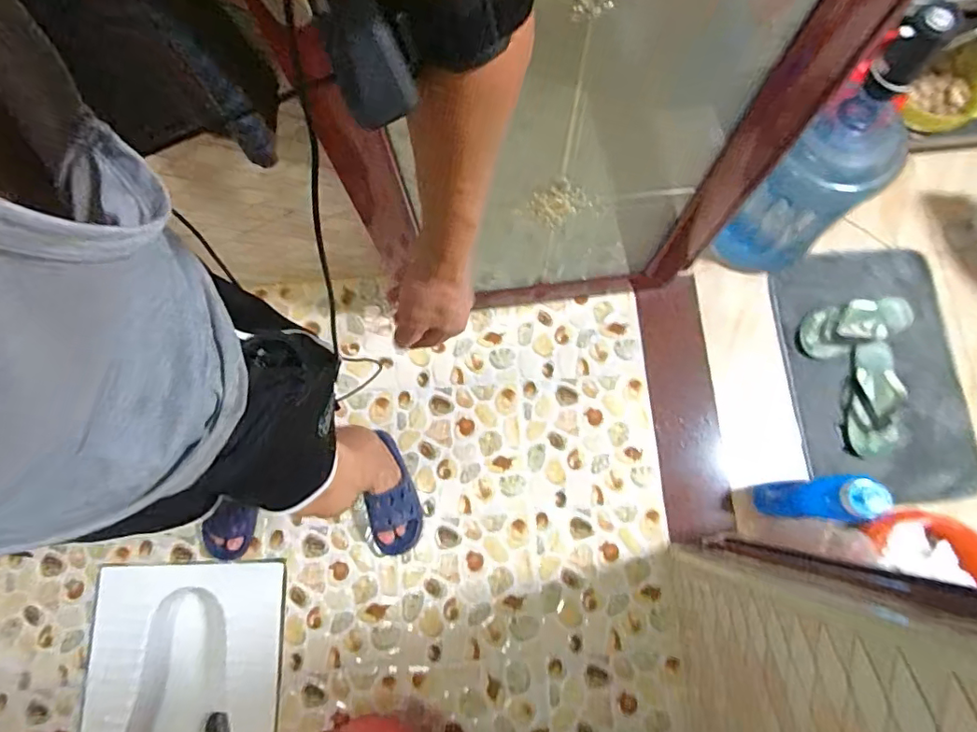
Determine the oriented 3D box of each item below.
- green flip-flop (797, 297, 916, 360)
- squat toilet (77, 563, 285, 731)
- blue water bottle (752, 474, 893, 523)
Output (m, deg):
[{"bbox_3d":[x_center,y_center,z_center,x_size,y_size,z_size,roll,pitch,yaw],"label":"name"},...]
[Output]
[{"bbox_3d":[0.867,-0.101,1.264,0.263,0.041,0.110,-21,76,-3],"label":"green flip-flop"},{"bbox_3d":[-0.652,0.717,1.209,0.405,0.183,0.515,-2,76,2],"label":"squat toilet"},{"bbox_3d":[0.626,0.263,1.047,0.061,0.273,0.085,1,76,-28],"label":"blue water bottle"}]

